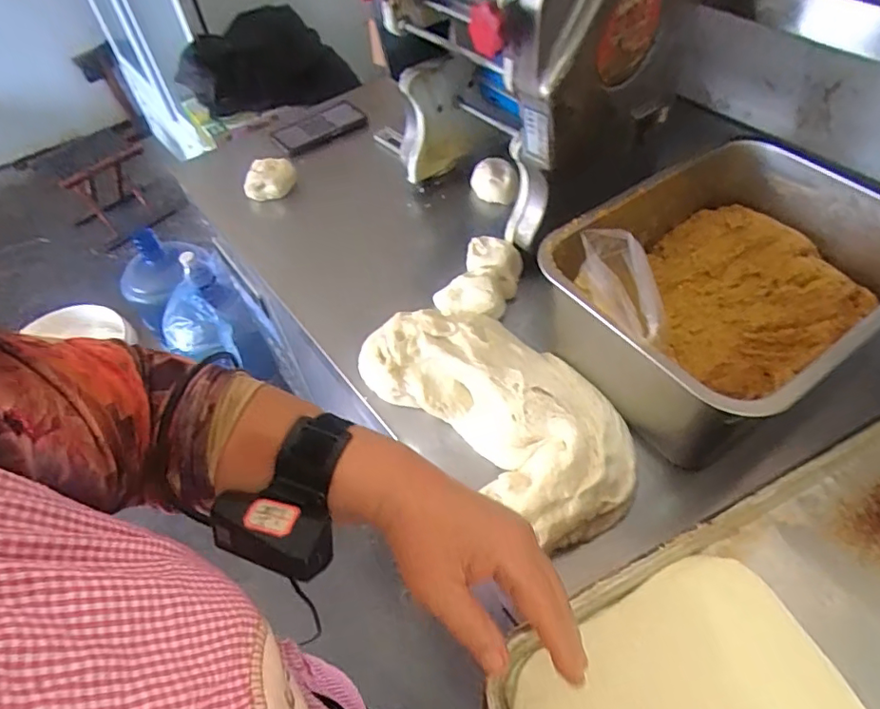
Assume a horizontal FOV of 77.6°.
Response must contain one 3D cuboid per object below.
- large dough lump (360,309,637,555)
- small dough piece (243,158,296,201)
[{"bbox_3d":[0.055,0.042,0.590,0.180,0.054,0.344,-37,59,-22],"label":"large dough lump"},{"bbox_3d":[-0.272,-0.282,0.879,0.061,0.044,0.082,24,58,21],"label":"small dough piece"}]

